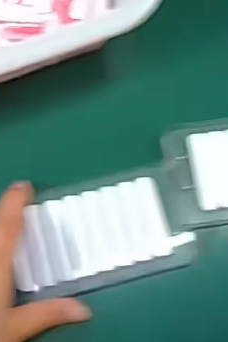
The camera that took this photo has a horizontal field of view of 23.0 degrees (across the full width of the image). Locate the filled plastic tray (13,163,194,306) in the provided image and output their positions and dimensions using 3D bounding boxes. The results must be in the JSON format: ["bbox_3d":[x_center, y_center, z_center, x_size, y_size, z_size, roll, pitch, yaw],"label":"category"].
[{"bbox_3d":[-0.008,0.037,0.352,0.105,0.006,0.069,-13,74,-5],"label":"filled plastic tray"}]

